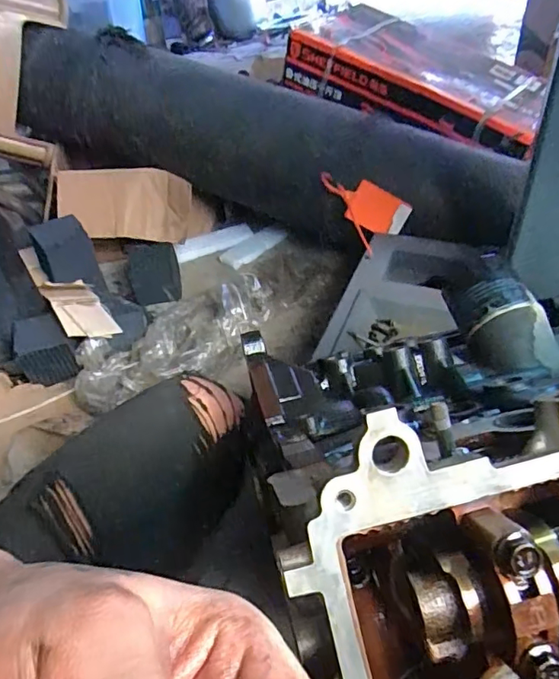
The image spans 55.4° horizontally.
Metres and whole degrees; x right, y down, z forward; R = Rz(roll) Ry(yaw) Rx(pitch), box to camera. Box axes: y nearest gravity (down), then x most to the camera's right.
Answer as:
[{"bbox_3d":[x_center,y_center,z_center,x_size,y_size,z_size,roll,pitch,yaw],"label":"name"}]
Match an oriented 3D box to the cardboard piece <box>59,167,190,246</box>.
[{"bbox_3d":[-0.354,-0.305,1.200,0.294,0.034,0.160,2,87,-3],"label":"cardboard piece"}]

